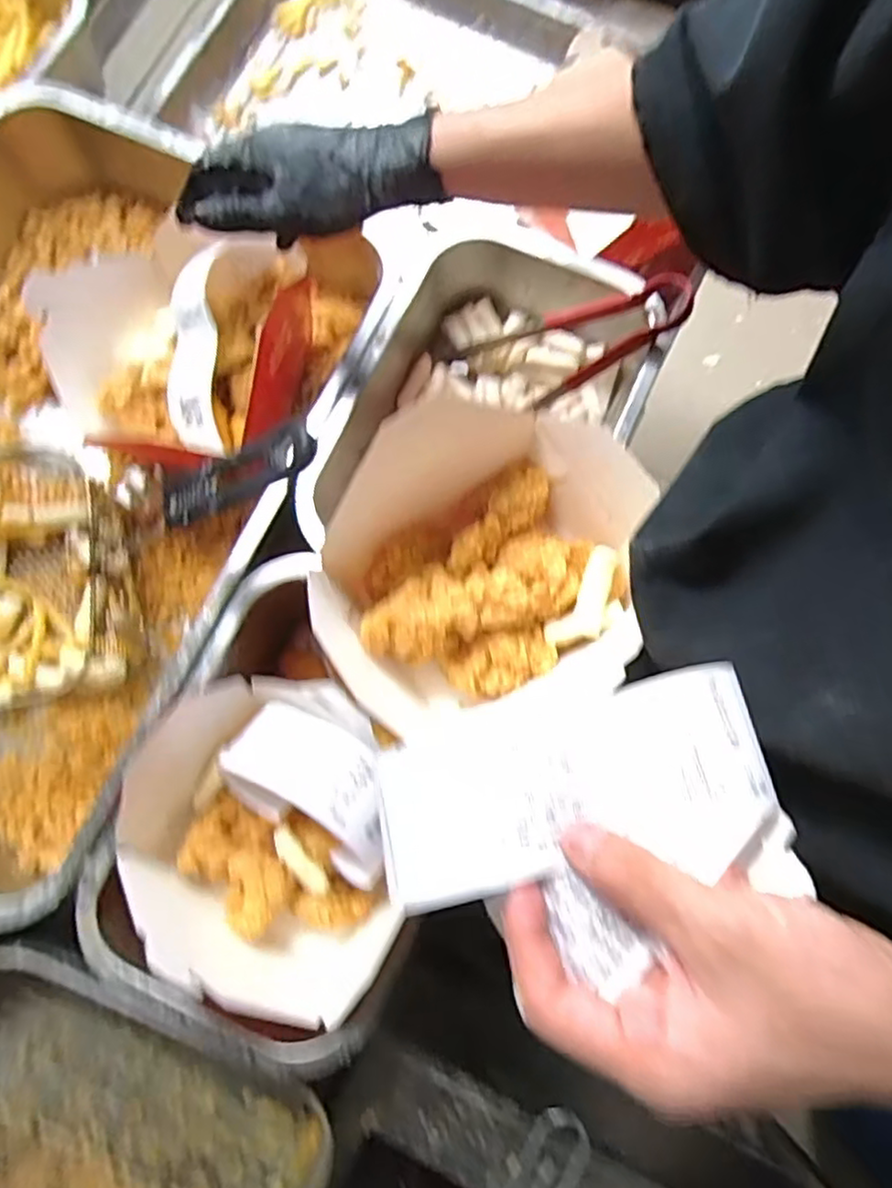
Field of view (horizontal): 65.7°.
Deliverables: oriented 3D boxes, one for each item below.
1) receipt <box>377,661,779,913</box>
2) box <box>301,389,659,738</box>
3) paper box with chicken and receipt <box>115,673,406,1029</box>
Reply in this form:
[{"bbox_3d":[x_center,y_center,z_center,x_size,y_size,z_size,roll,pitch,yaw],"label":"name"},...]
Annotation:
[{"bbox_3d":[0.049,0.075,0.264,0.145,0.034,0.065,-13,78,-5],"label":"receipt"},{"bbox_3d":[0.020,-0.027,0.431,0.196,0.114,0.178,9,78,2],"label":"box"},{"bbox_3d":[-0.119,0.166,0.477,0.186,0.094,0.205,3,78,1],"label":"paper box with chicken and receipt"}]

